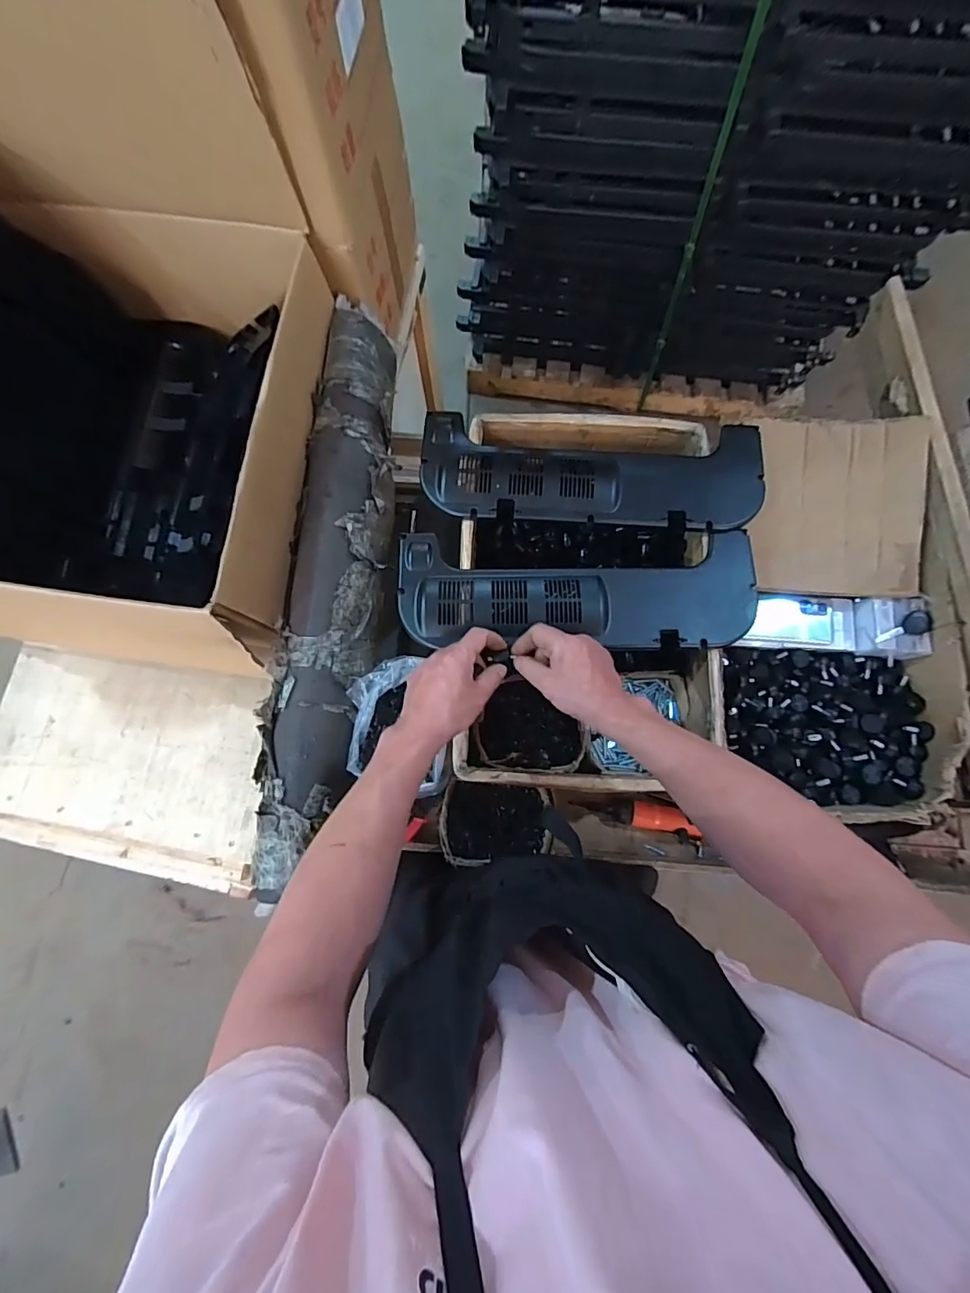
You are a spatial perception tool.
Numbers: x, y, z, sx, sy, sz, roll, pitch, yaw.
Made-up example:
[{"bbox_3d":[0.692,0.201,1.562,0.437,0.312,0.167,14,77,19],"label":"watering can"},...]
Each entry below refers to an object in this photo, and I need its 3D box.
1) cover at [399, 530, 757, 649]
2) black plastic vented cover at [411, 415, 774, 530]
[{"bbox_3d":[0.124,-0.077,0.648,0.474,0.033,0.153,0,80,-1],"label":"cover"},{"bbox_3d":[0.151,-0.249,0.691,0.480,0.045,0.167,4,80,2],"label":"black plastic vented cover"}]

